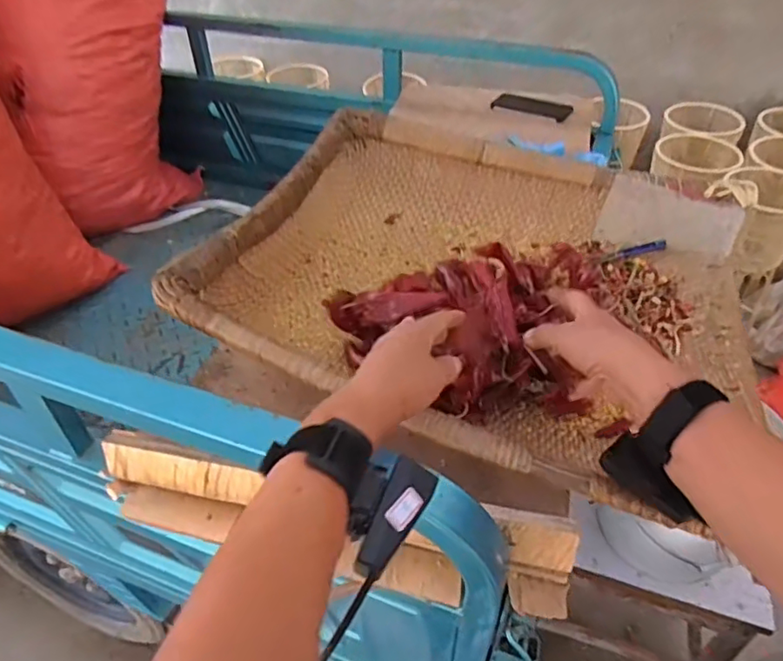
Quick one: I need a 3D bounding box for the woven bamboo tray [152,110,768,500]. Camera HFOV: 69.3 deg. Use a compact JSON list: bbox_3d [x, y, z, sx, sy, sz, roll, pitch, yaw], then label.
[{"bbox_3d":[0.118,-0.082,0.701,0.578,0.141,0.578,13,44,15],"label":"woven bamboo tray"}]

